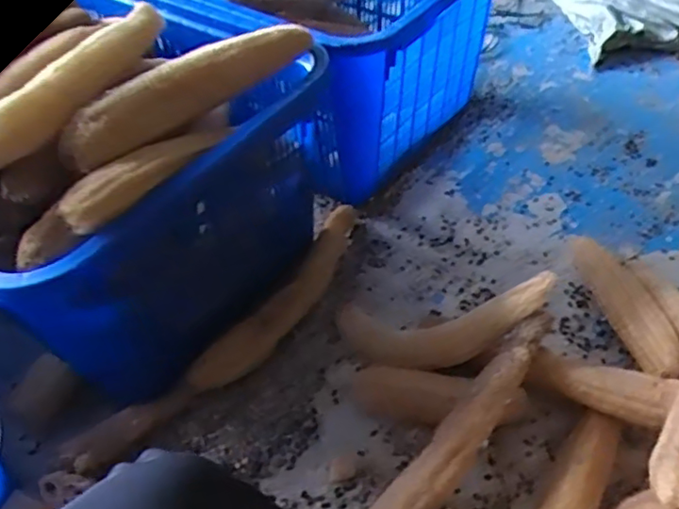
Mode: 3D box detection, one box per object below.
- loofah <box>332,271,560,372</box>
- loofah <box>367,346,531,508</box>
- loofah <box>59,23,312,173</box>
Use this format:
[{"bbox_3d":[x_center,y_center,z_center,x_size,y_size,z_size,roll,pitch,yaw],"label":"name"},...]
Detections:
[{"bbox_3d":[0.154,0.115,0.935,0.366,0.074,0.098,-16,37,38],"label":"loofah"},{"bbox_3d":[0.139,0.253,0.795,0.080,0.050,0.347,37,81,32],"label":"loofah"},{"bbox_3d":[-0.195,-0.221,0.820,0.074,0.077,0.377,30,56,28],"label":"loofah"}]

